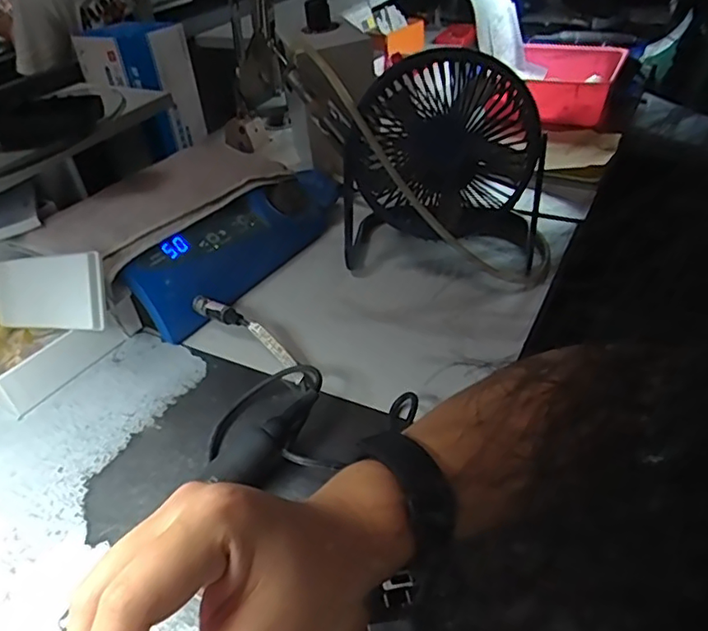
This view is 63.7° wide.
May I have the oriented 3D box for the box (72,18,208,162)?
[{"bbox_3d":[-0.257,-0.283,0.704,0.101,0.142,0.083,17,45,26],"label":"box"}]

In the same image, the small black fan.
[{"bbox_3d":[0.085,-0.139,0.538,0.179,0.175,0.133,5,39,14],"label":"small black fan"}]

